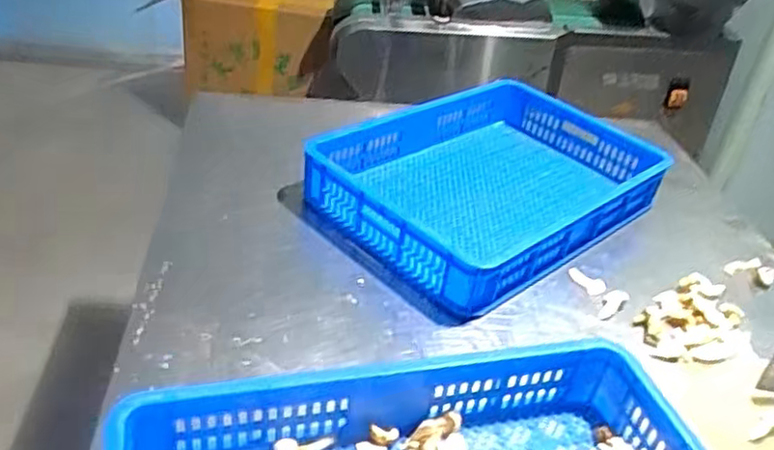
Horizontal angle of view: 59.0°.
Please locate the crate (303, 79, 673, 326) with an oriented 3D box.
[{"bbox_3d":[0.203,-0.096,1.255,0.627,0.098,0.409,-23,43,-38],"label":"crate"}]

